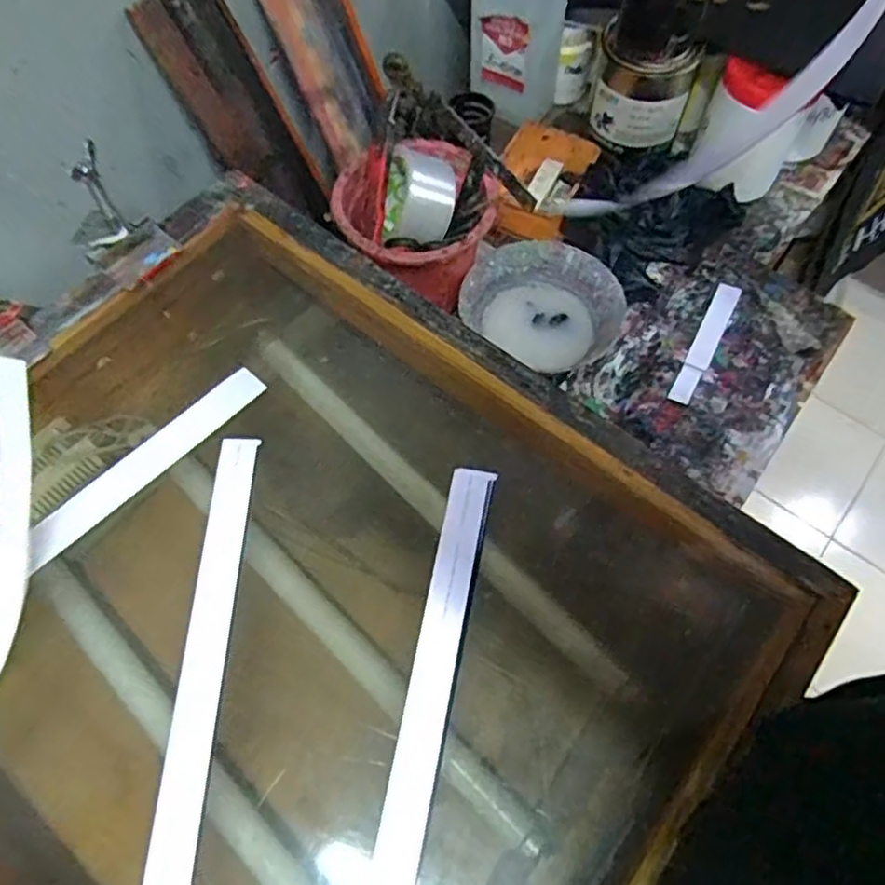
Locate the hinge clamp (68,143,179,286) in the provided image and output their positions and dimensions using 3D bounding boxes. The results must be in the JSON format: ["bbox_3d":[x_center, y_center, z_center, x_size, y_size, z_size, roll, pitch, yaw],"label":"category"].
[{"bbox_3d":[-0.255,-0.173,0.528,0.067,0.090,0.051,-32,67,-15],"label":"hinge clamp"}]

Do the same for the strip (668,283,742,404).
[{"bbox_3d":[0.274,-0.104,0.707,0.025,0.008,0.160,25,65,15],"label":"strip"}]

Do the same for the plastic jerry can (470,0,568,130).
[{"bbox_3d":[0.087,-0.481,0.790,0.081,0.208,0.089,-41,70,-18],"label":"plastic jerry can"}]

